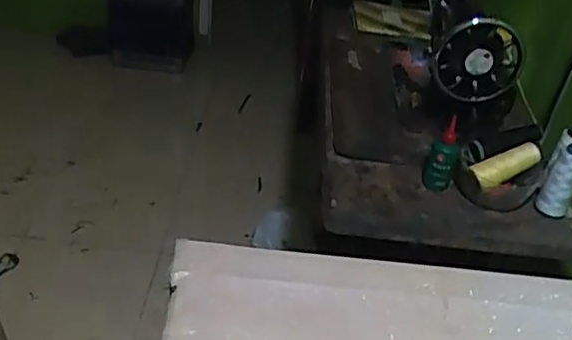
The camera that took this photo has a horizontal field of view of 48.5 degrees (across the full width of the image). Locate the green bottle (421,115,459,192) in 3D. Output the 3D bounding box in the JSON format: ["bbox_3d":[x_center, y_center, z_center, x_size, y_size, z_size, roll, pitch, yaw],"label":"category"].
[{"bbox_3d":[0.237,-0.023,0.960,0.046,0.116,0.041,16,34,14],"label":"green bottle"}]

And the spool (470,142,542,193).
[{"bbox_3d":[0.331,-0.009,0.942,0.110,0.035,0.032,-25,39,-5],"label":"spool"}]

